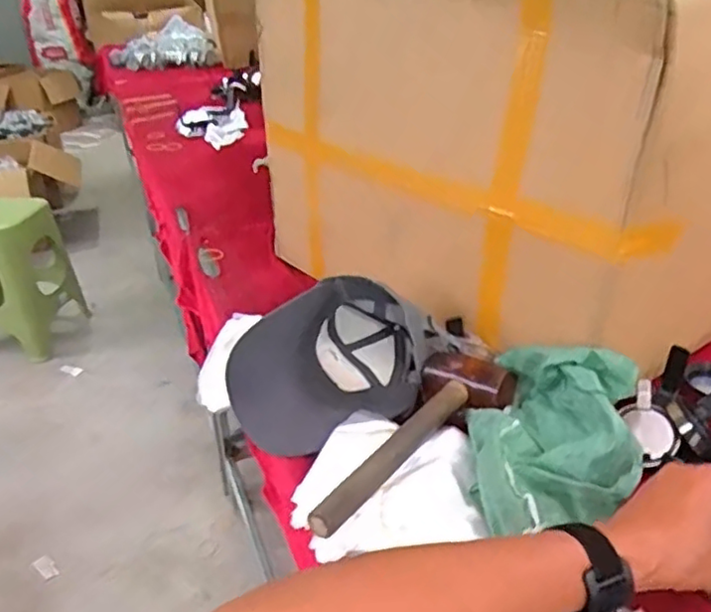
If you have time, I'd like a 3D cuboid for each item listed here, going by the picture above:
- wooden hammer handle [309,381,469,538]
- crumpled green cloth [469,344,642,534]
[{"bbox_3d":[0.039,0.142,0.627,0.025,0.022,0.232,23,39,33],"label":"wooden hammer handle"},{"bbox_3d":[0.185,0.120,0.615,0.159,0.093,0.235,10,34,18],"label":"crumpled green cloth"}]

